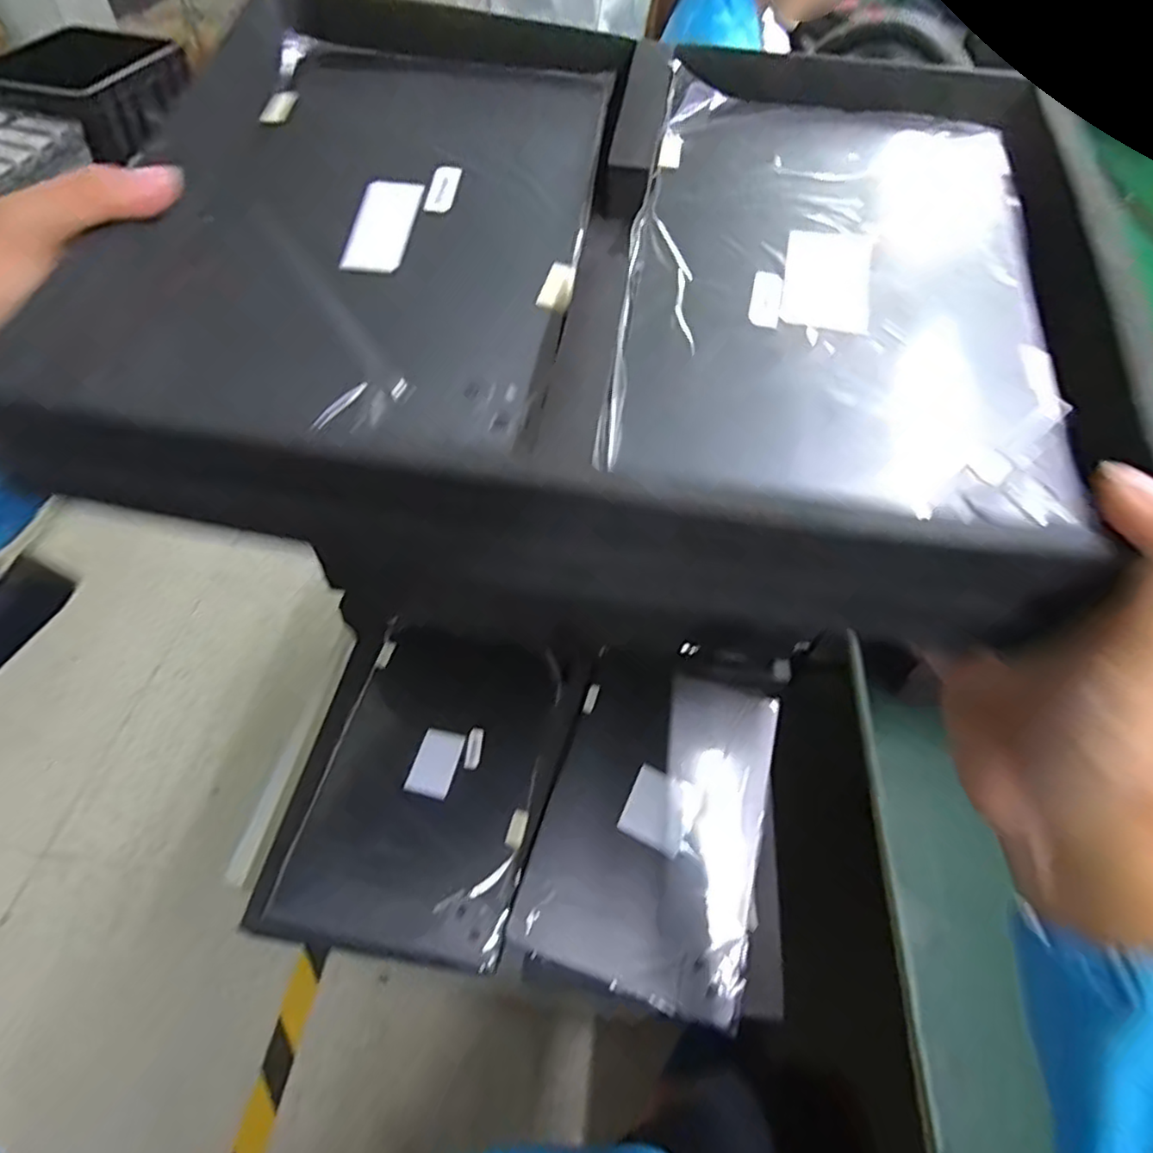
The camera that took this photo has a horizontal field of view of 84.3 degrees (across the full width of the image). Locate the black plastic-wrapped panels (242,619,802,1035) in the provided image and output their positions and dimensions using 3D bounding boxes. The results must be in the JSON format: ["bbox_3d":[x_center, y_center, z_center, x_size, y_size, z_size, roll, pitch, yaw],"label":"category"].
[{"bbox_3d":[-0.016,0.174,0.528,0.392,0.017,0.272,11,53,3],"label":"black plastic-wrapped panels"}]

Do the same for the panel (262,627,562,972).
[{"bbox_3d":[-0.119,0.161,0.530,0.170,0.012,0.254,12,53,3],"label":"panel"}]

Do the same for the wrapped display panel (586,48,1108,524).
[{"bbox_3d":[0.109,-0.130,0.272,0.167,0.013,0.252,10,61,5],"label":"wrapped display panel"}]

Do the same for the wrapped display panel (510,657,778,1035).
[{"bbox_3d":[0.066,0.192,0.520,0.173,0.011,0.252,16,54,6],"label":"wrapped display panel"}]

